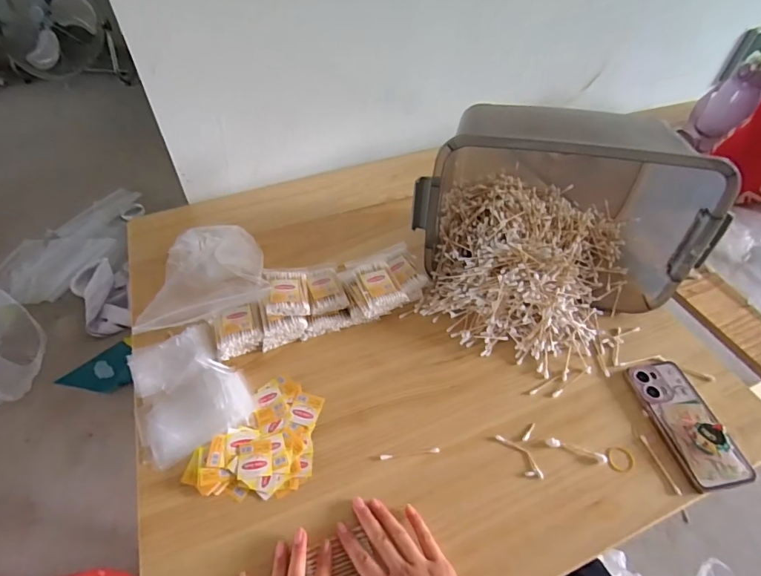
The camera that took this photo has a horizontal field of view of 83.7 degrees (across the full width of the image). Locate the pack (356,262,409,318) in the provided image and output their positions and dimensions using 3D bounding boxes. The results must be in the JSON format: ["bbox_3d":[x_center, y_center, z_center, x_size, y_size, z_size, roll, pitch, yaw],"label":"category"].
[{"bbox_3d":[-0.001,-0.003,0.629,0.060,0.030,0.076,-15,50,-14],"label":"pack"}]

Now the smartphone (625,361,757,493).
[{"bbox_3d":[0.390,0.167,0.543,0.078,0.025,0.160,-6,49,-5],"label":"smartphone"}]

